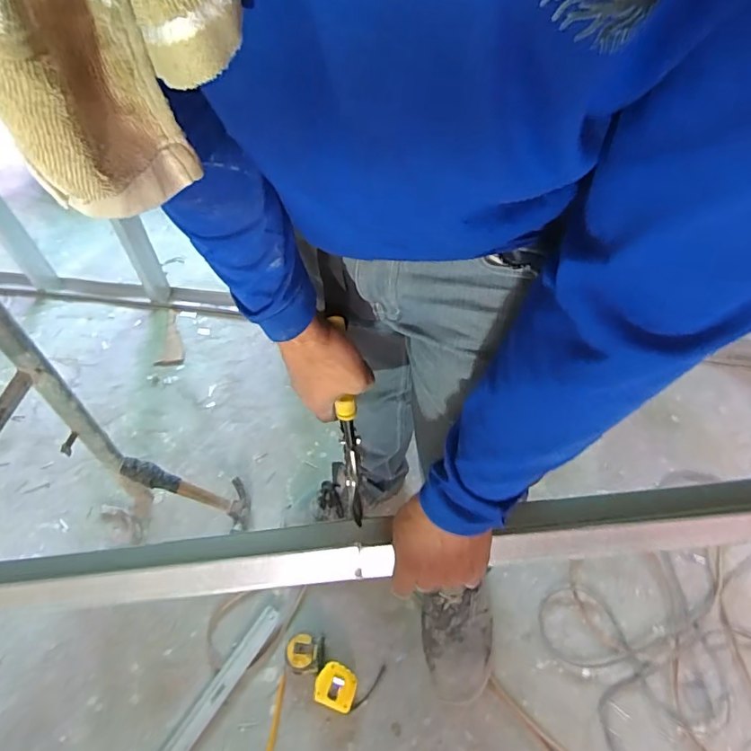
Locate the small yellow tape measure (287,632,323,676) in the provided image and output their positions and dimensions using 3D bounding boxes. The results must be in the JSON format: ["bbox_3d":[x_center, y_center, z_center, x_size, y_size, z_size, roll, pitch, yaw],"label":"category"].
[{"bbox_3d":[-0.132,0.516,0.930,0.073,0.034,0.068,-3,51,1],"label":"small yellow tape measure"}]

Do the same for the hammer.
[{"bbox_3d":[-0.396,0.238,1.071,0.284,0.035,0.102,30,56,-27],"label":"hammer"}]

